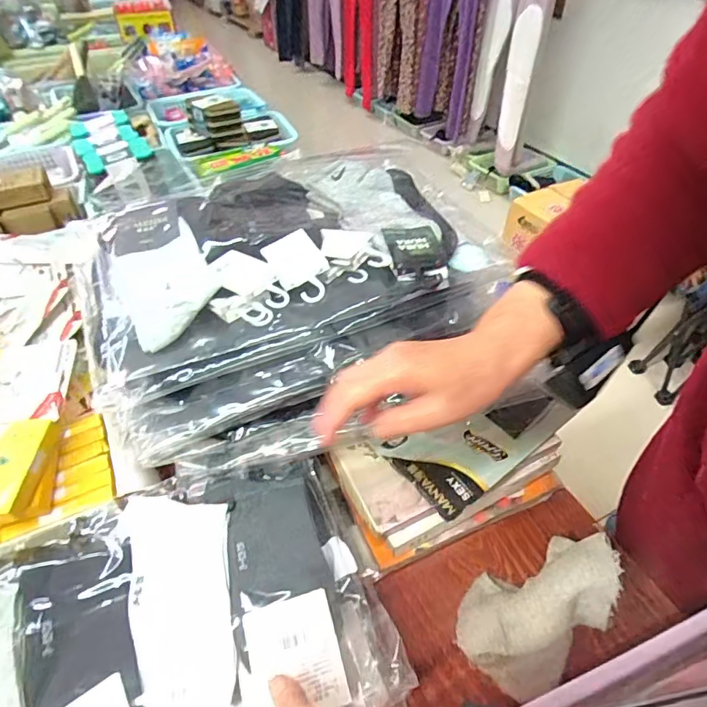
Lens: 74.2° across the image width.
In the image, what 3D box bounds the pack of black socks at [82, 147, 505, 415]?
[{"bbox_3d":[-0.074,-0.111,0.505,0.400,0.067,0.270,-21,50,-19],"label":"pack of black socks"}]

